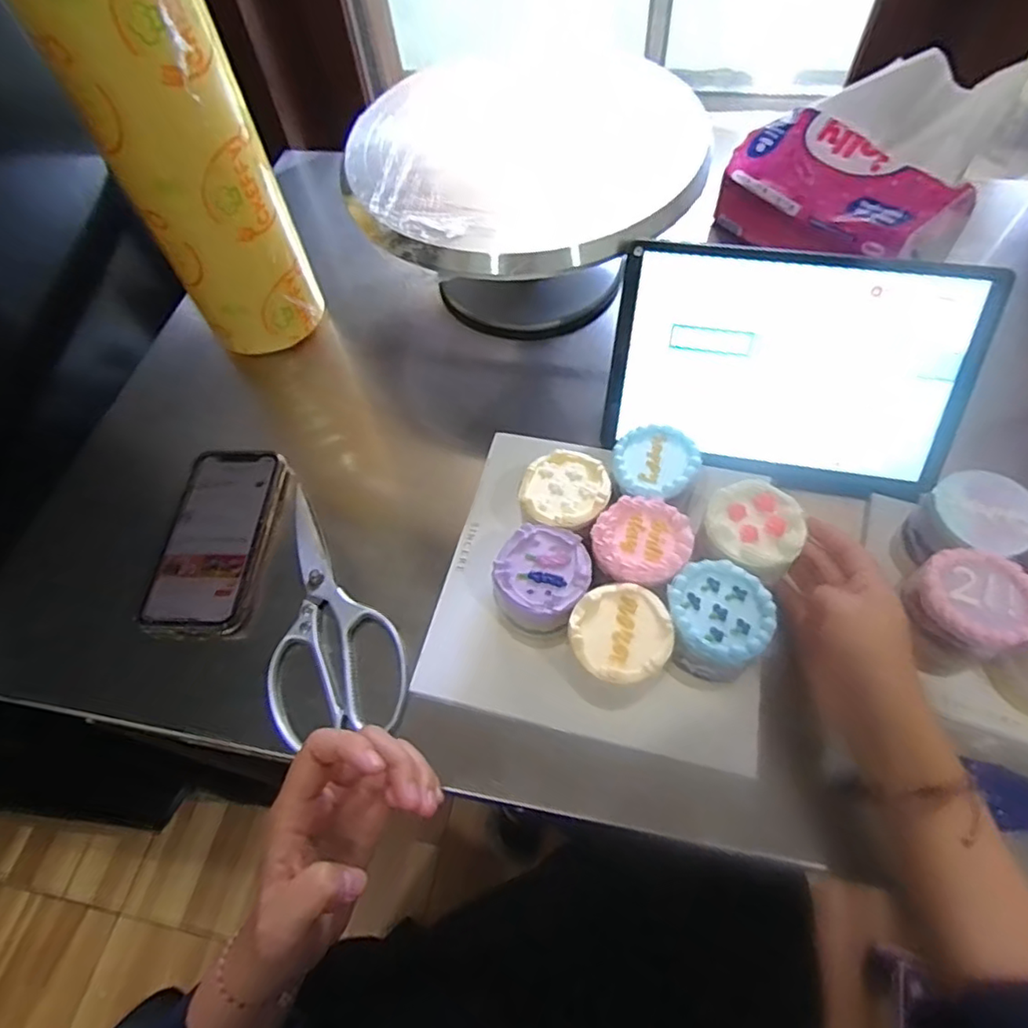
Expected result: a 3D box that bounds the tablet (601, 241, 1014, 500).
[{"bbox_3d":[0.193,-0.104,0.436,0.238,0.153,0.014,11,22,10],"label":"tablet"}]

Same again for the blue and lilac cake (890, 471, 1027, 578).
[{"bbox_3d":[0.283,0.014,0.387,0.059,0.065,0.055,-2,59,3],"label":"blue and lilac cake"}]

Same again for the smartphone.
[{"bbox_3d":[-0.223,0.017,0.459,0.073,0.017,0.151,1,59,5],"label":"smartphone"}]

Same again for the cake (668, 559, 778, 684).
[{"bbox_3d":[0.117,0.061,0.352,0.056,0.037,0.057,18,62,14],"label":"cake"}]

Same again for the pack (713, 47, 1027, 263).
[{"bbox_3d":[0.281,-0.298,0.513,0.088,0.137,0.198,-39,64,-18],"label":"pack"}]

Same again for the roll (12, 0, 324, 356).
[{"bbox_3d":[-0.245,-0.271,0.453,0.107,0.304,0.101,-25,61,-11],"label":"roll"}]

